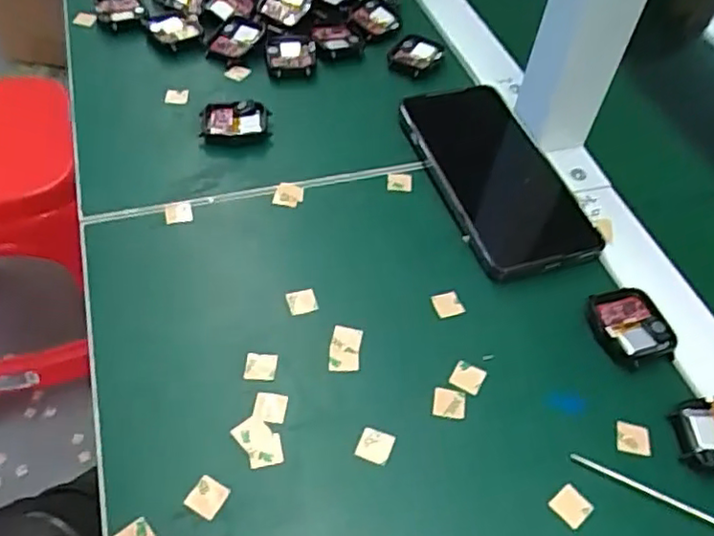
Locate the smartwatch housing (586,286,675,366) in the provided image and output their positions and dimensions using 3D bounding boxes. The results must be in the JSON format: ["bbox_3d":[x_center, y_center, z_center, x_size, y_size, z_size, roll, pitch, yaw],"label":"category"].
[{"bbox_3d":[0.151,0.032,0.361,0.040,0.009,0.044,-7,51,-9],"label":"smartwatch housing"}]

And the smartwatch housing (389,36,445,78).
[{"bbox_3d":[0.045,-0.166,0.509,0.038,0.010,0.036,36,57,24],"label":"smartwatch housing"}]

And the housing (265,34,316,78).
[{"bbox_3d":[-0.051,-0.162,0.501,0.037,0.011,0.046,-2,51,-5],"label":"housing"}]

